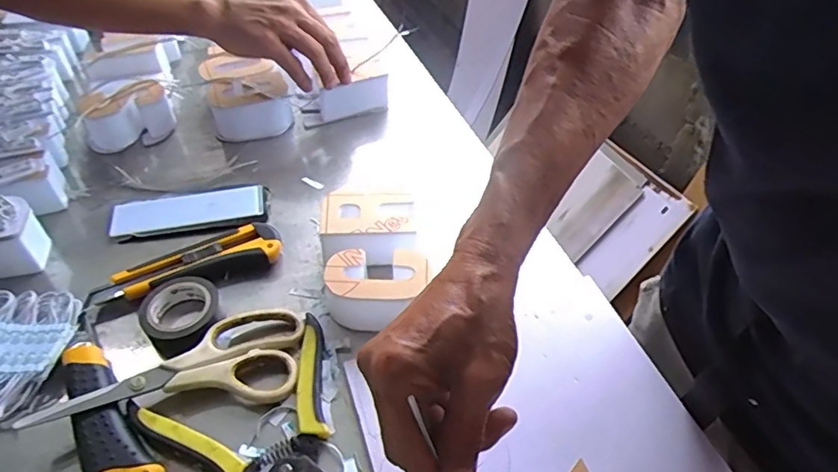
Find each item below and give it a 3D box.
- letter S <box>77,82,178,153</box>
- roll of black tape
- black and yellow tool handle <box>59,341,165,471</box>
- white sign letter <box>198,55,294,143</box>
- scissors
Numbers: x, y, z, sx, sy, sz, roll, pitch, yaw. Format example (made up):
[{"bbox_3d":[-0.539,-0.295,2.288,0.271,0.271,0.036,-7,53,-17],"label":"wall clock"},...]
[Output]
[{"bbox_3d":[-0.317,-0.130,0.617,0.089,0.051,0.055,-26,51,-22],"label":"letter S"},{"bbox_3d":[-0.187,0.059,0.448,0.059,0.019,0.058,2,44,-2],"label":"roll of black tape"},{"bbox_3d":[-0.217,0.129,0.385,0.040,0.023,0.134,-29,52,-30],"label":"black and yellow tool handle"},{"bbox_3d":[-0.198,-0.161,0.651,0.083,0.053,0.105,-17,48,-14],"label":"white sign letter"},{"bbox_3d":[-0.178,0.092,0.413,0.179,0.019,0.076,-6,44,-10],"label":"scissors"}]

